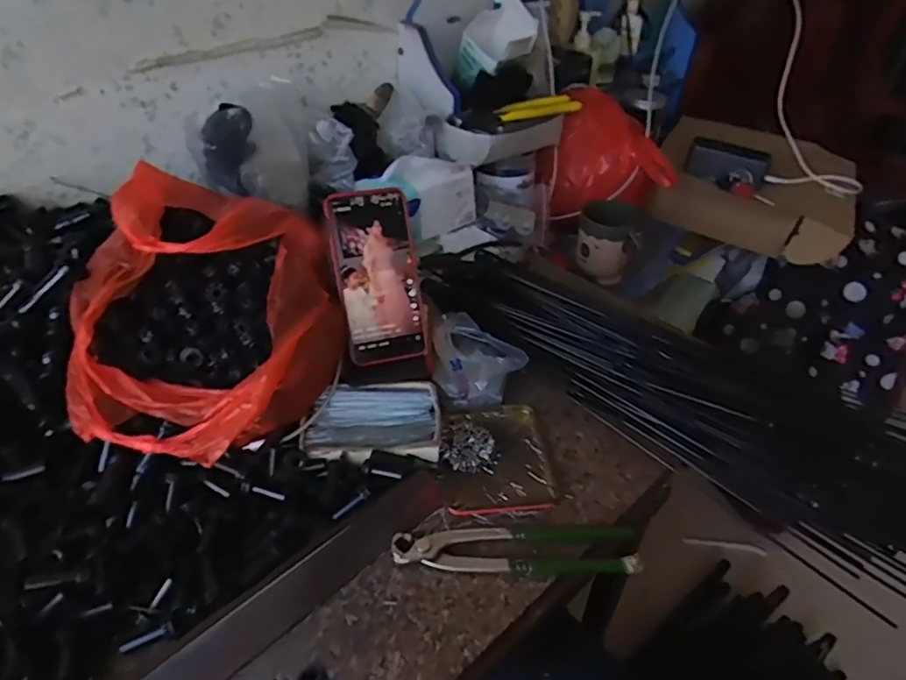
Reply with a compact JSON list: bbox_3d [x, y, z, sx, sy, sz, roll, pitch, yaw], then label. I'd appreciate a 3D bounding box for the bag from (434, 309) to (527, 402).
[{"bbox_3d":[0.013,0.023,0.611,0.111,0.036,0.090,29,49,32],"label":"bag"}]

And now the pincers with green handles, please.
[{"bbox_3d":[0.051,0.167,0.464,0.196,0.021,0.041,-2,40,0],"label":"pincers with green handles"}]

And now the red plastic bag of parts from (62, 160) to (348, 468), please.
[{"bbox_3d":[-0.221,-0.024,0.508,0.212,0.157,0.254,15,43,20],"label":"red plastic bag of parts"}]

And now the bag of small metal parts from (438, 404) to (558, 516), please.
[{"bbox_3d":[0.038,0.103,0.540,0.101,0.021,0.121,-6,40,-4],"label":"bag of small metal parts"}]

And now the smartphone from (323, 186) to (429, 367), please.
[{"bbox_3d":[-0.071,-0.060,0.549,0.080,0.162,0.012,-11,8,-10],"label":"smartphone"}]

